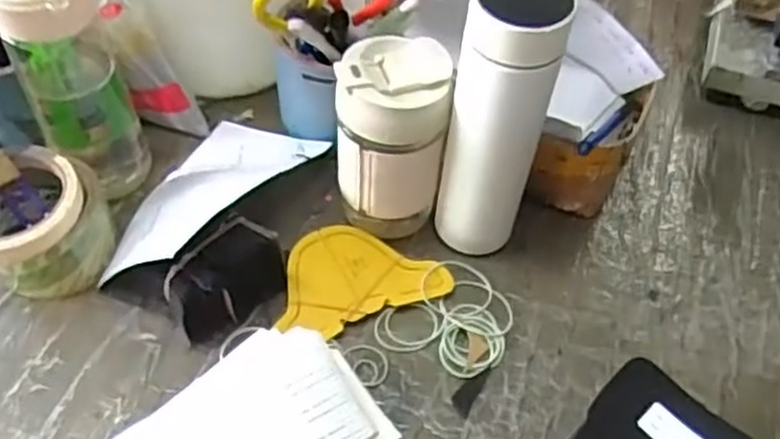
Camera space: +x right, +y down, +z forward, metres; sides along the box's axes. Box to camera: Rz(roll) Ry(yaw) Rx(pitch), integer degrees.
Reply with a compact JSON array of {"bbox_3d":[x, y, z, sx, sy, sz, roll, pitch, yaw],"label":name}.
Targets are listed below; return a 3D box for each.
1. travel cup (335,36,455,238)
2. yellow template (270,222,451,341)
[{"bbox_3d":[0.001,-0.058,0.556,0.078,0.149,0.071,1,54,-1],"label":"travel cup"},{"bbox_3d":[-0.029,0.040,0.574,0.132,0.010,0.094,-20,57,-16],"label":"yellow template"}]

